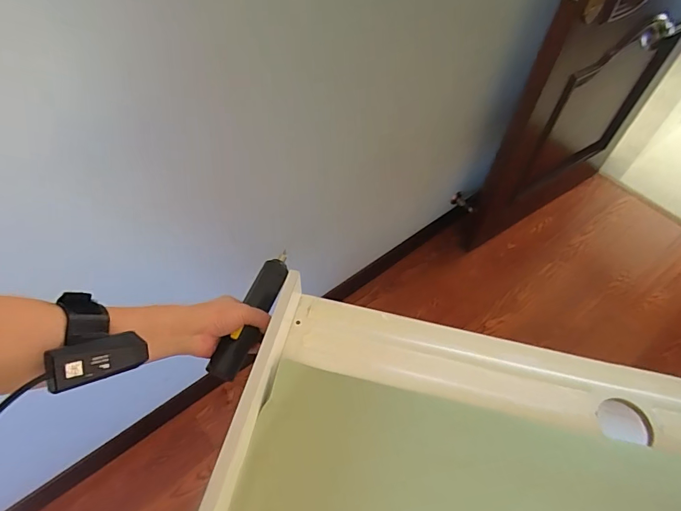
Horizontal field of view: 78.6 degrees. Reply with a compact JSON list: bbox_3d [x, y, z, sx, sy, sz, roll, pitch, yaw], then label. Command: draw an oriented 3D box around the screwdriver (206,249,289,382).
[{"bbox_3d":[-0.105,0.066,0.511,0.041,0.027,0.173,17,61,10],"label":"screwdriver"}]

